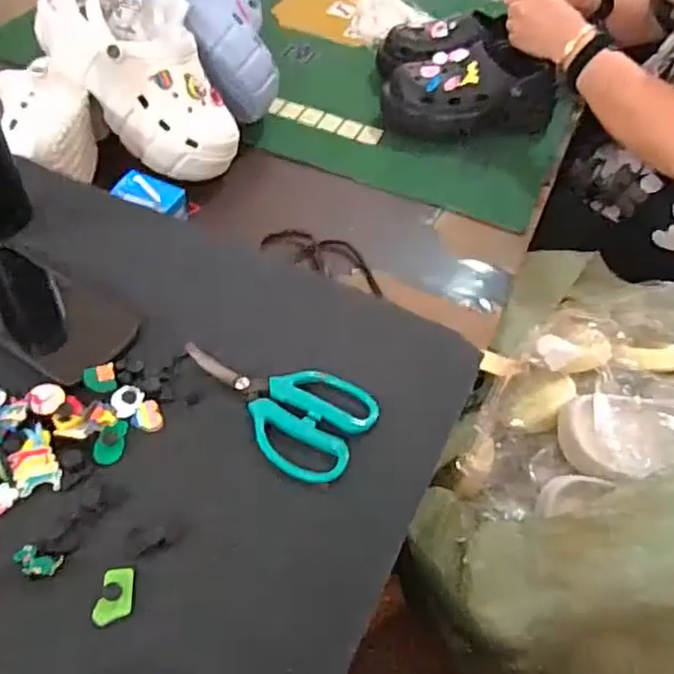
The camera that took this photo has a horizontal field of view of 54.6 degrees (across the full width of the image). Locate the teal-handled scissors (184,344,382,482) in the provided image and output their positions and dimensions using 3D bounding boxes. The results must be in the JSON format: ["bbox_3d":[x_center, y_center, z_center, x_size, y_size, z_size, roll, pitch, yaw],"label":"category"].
[{"bbox_3d":[-0.049,0.048,0.490,0.146,0.010,0.086,23,51,14],"label":"teal-handled scissors"}]

